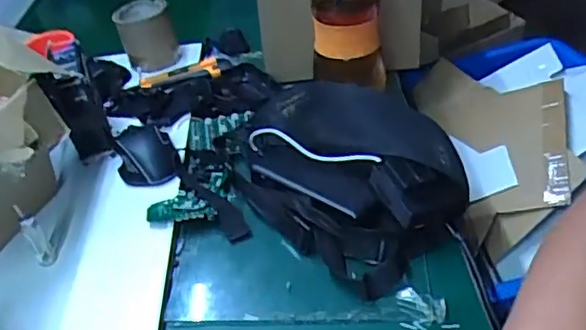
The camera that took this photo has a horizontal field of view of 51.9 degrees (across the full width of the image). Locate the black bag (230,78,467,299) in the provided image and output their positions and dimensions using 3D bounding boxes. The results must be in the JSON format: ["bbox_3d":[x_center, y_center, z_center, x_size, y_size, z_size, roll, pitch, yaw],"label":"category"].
[{"bbox_3d":[0.038,-0.021,0.663,0.184,0.083,0.311,-30,44,-26],"label":"black bag"}]

